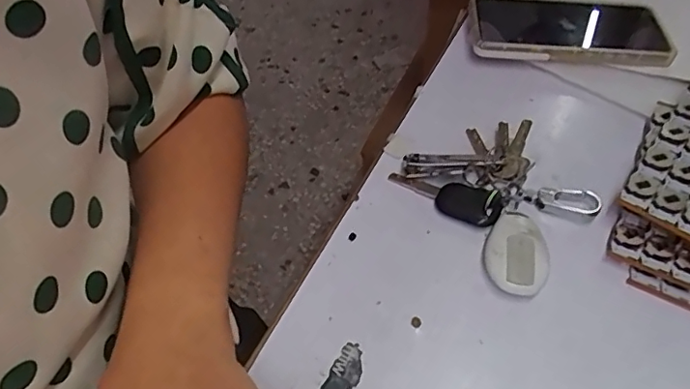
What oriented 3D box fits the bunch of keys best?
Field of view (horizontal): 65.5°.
[{"bbox_3d":[0.111,-0.002,0.363,0.106,0.020,0.124,-26,55,-20],"label":"bunch of keys"}]

